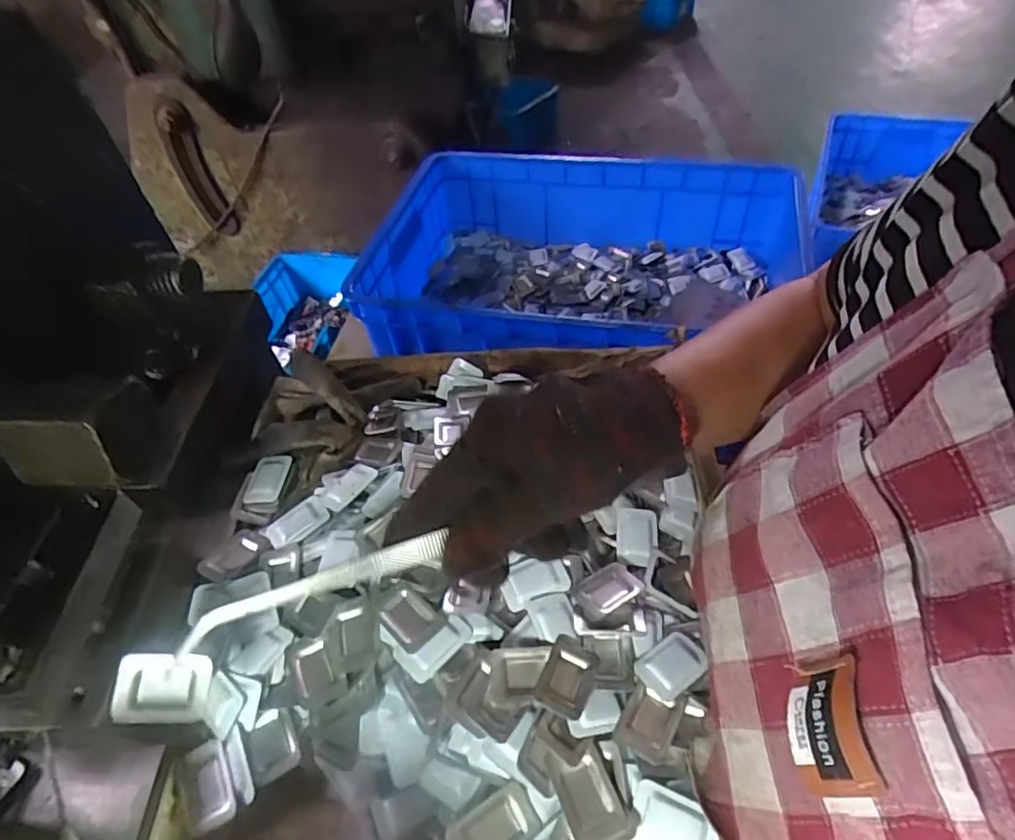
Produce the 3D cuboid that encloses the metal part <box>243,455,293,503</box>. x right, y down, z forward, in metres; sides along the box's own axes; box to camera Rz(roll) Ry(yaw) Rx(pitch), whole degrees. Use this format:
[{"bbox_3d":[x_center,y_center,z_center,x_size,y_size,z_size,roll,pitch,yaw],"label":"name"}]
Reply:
[{"bbox_3d":[-0.170,0.042,0.419,0.025,0.004,0.038,-1,49,5],"label":"metal part"}]

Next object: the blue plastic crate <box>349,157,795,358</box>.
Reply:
[{"bbox_3d":[0.101,-0.198,0.780,0.493,0.152,0.358,8,50,12],"label":"blue plastic crate"}]

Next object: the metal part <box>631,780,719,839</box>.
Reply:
[{"bbox_3d":[0.078,0.189,0.275,0.038,0.007,0.026,14,52,17],"label":"metal part"}]

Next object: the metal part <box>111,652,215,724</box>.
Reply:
[{"bbox_3d":[-0.164,0.127,0.282,0.040,0.005,0.030,12,63,-19],"label":"metal part"}]

